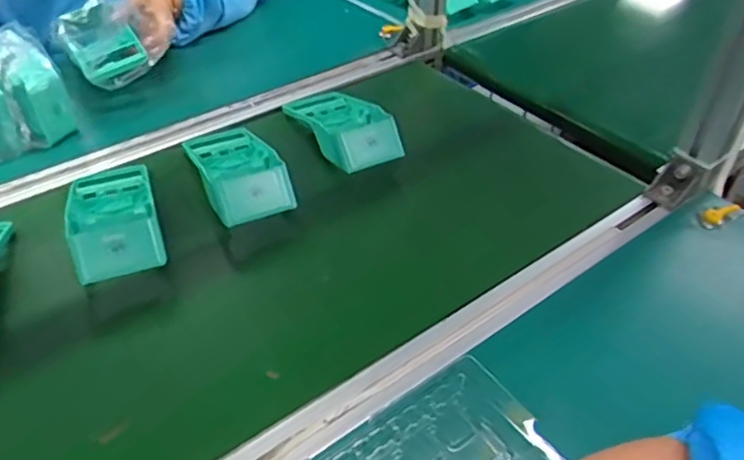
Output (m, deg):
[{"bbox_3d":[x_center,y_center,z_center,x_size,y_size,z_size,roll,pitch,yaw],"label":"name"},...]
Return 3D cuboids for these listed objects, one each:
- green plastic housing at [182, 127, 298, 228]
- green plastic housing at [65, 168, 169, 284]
[{"bbox_3d":[-0.150,-0.076,0.698,0.089,0.045,0.186,-18,45,-19],"label":"green plastic housing"},{"bbox_3d":[-0.263,-0.019,0.629,0.087,0.050,0.182,-14,44,-16],"label":"green plastic housing"}]

